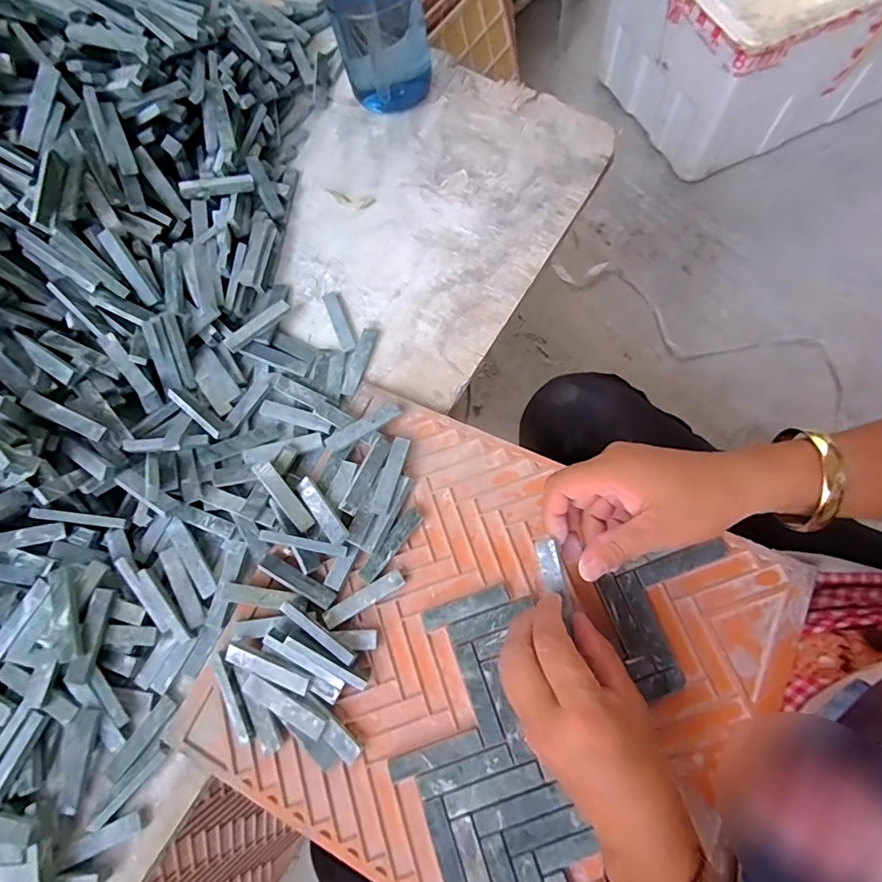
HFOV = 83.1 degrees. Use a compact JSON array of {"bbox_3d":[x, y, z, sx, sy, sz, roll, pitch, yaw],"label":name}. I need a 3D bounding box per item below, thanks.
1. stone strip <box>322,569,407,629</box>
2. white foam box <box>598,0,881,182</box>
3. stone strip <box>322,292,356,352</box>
[{"bbox_3d":[-0.056,0.114,0.360,0.063,0.009,0.013,-30,71,-5],"label":"stone strip"},{"bbox_3d":[0.652,-0.788,0.915,0.588,0.265,0.364,-27,71,-4],"label":"white foam box"},{"bbox_3d":[-0.088,-0.104,0.433,0.012,0.006,0.062,-24,71,-2],"label":"stone strip"}]

